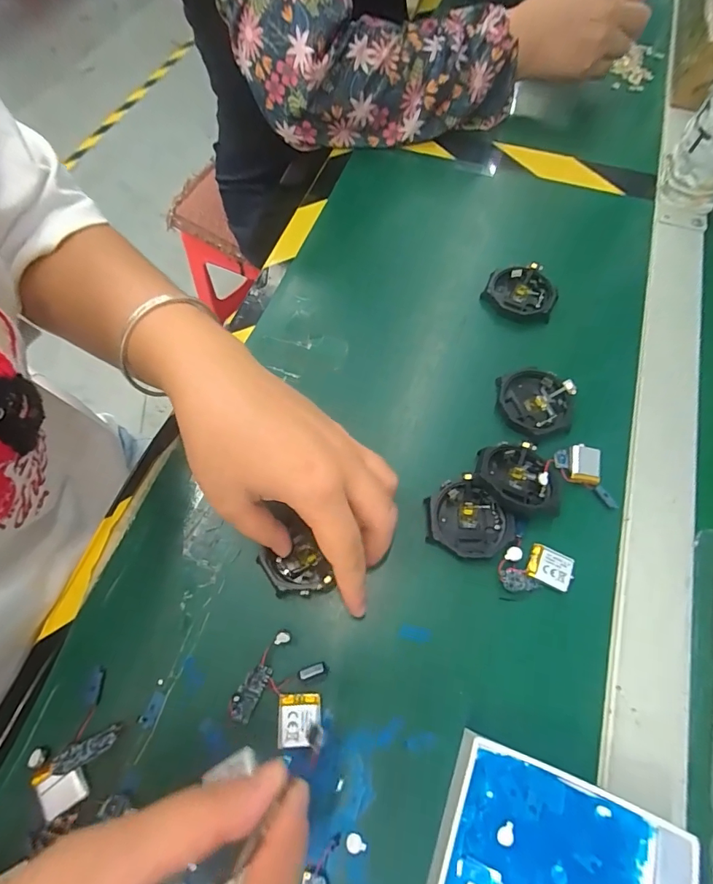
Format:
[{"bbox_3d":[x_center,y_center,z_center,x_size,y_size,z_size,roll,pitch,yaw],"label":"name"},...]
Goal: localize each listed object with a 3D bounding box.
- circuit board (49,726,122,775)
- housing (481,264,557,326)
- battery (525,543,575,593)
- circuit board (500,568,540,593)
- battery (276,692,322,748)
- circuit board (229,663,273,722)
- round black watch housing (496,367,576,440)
[{"bbox_3d":[-0.132,0.150,0.212,0.029,0.005,0.011,-19,66,-25],"label":"circuit board"},{"bbox_3d":[0.129,-0.118,0.341,0.053,0.013,0.048,22,67,10],"label":"housing"},{"bbox_3d":[0.113,0.074,0.256,0.024,0.008,0.021,23,67,10],"label":"battery"},{"bbox_3d":[0.094,0.081,0.252,0.024,0.004,0.012,18,65,-8],"label":"circuit board"},{"bbox_3d":[-0.029,0.143,0.223,0.021,0.004,0.024,0,65,0],"label":"battery"},{"bbox_3d":[-0.056,0.131,0.228,0.011,0.006,0.027,24,67,11],"label":"circuit board"},{"bbox_3d":[0.122,-0.028,0.300,0.050,0.011,0.048,0,65,0],"label":"round black watch housing"}]

